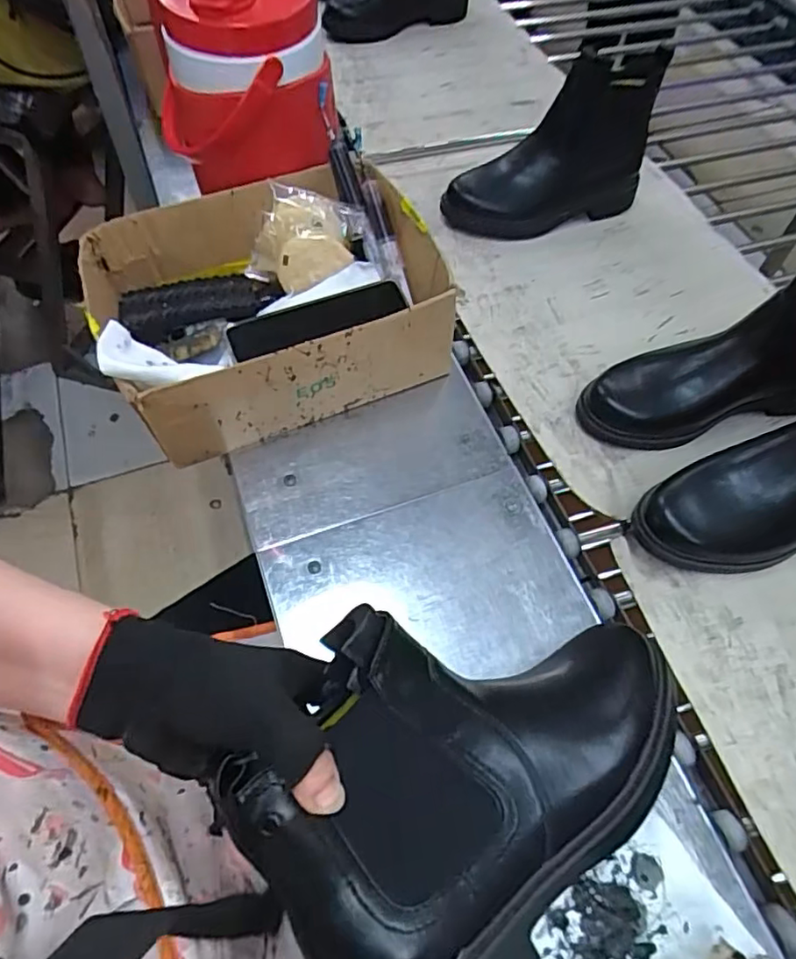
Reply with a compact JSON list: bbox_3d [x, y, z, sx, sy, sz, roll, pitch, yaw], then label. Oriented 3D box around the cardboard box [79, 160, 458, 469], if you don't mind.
[{"bbox_3d":[-0.110,-0.151,0.546,0.274,0.116,0.200,-23,63,-14],"label":"cardboard box"}]

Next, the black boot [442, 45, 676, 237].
[{"bbox_3d":[0.178,-0.364,0.679,0.239,0.148,0.079,-16,61,-11],"label":"black boot"}]

